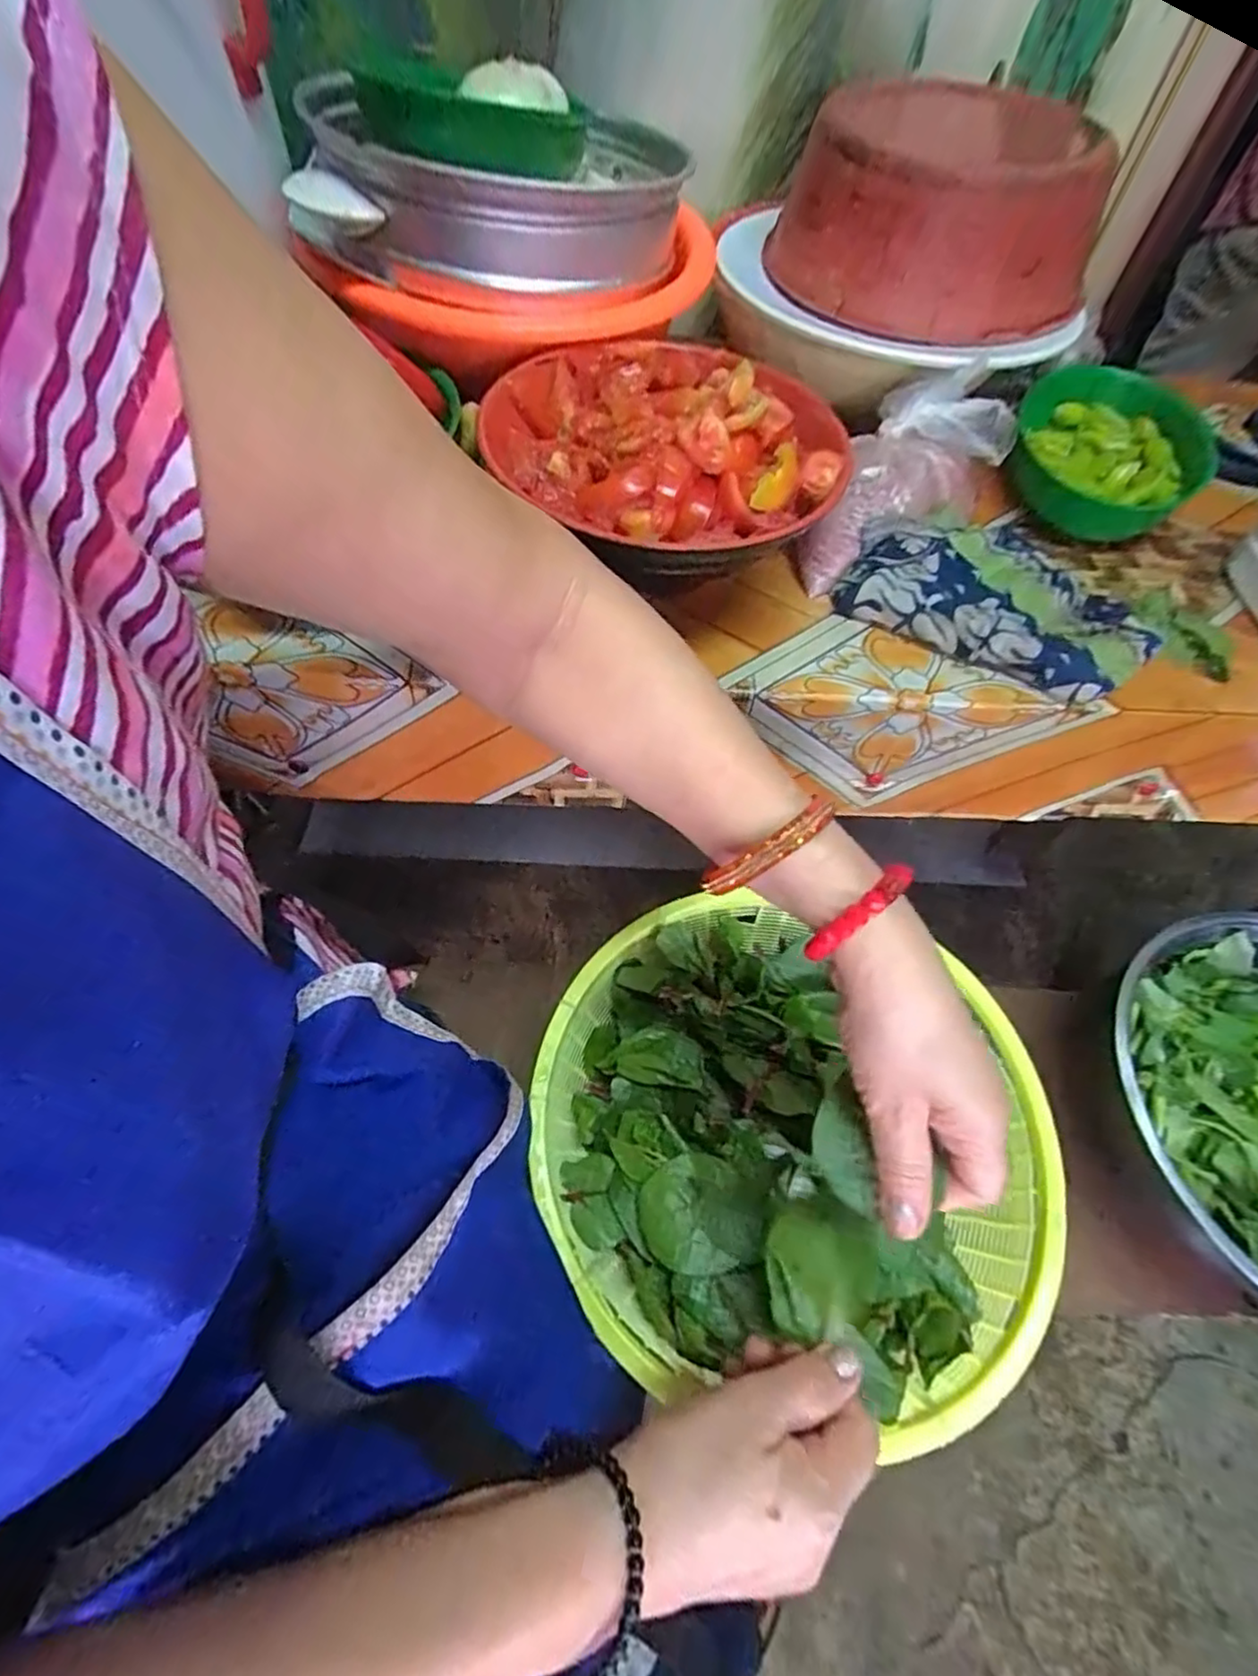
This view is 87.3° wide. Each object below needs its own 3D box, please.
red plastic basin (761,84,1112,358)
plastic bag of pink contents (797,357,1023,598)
[{"bbox_3d":[0.217,-0.423,0.445,0.213,0.092,0.251,14,55,5],"label":"red plastic basin"},{"bbox_3d":[0.164,-0.217,0.411,0.077,0.052,0.166,39,79,20],"label":"plastic bag of pink contents"}]

